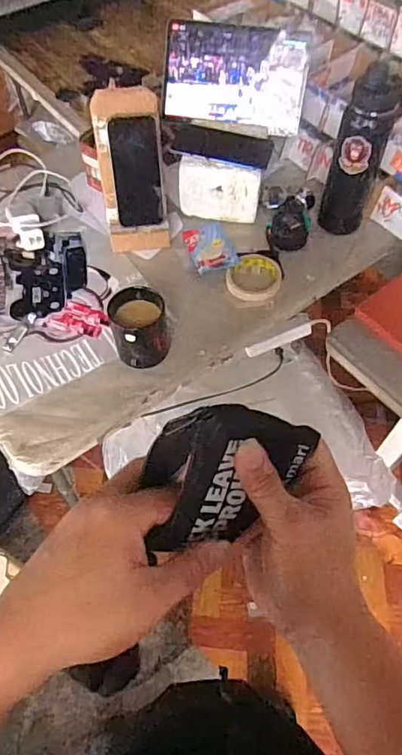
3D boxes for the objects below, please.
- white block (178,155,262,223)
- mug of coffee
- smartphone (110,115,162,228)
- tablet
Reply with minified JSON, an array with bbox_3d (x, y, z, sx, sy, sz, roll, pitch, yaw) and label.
[{"bbox_3d":[0.032,-0.336,0.918,0.143,0.104,0.024,12,59,6],"label":"white block"},{"bbox_3d":[-0.089,-0.074,0.777,0.089,0.104,0.085,0,59,-1],"label":"mug of coffee"},{"bbox_3d":[-0.105,-0.337,0.849,0.077,0.172,0.007,-8,36,-9],"label":"smartphone"},{"bbox_3d":[0.062,-0.547,0.930,0.256,0.158,0.016,9,23,2],"label":"tablet"}]

